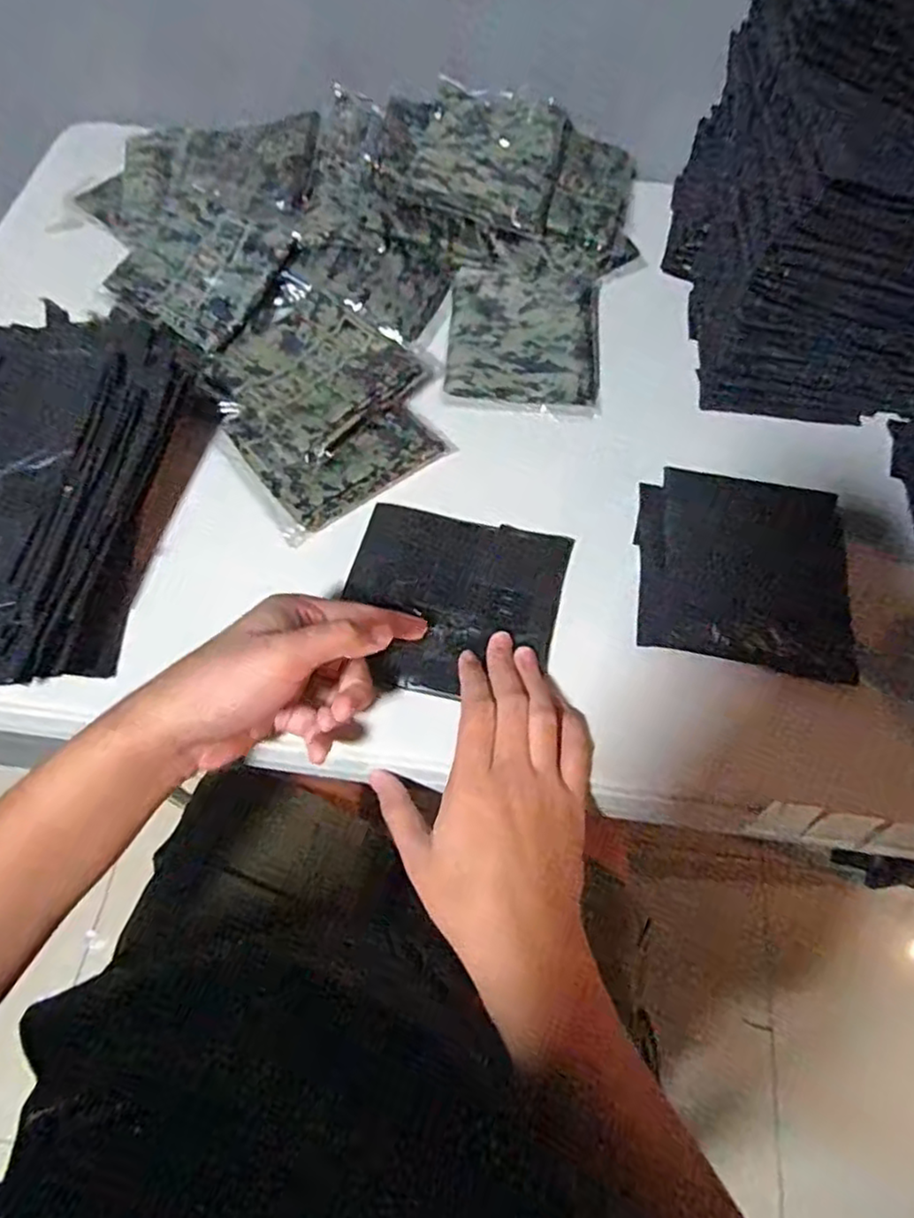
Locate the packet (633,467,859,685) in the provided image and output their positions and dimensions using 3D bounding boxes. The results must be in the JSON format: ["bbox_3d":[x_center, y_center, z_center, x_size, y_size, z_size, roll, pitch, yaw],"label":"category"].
[{"bbox_3d":[0.195,-0.028,0.466,0.139,0.028,0.140,11,64,4],"label":"packet"}]

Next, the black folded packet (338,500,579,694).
[{"bbox_3d":[-0.002,-0.006,0.456,0.141,0.016,0.130,10,64,4],"label":"black folded packet"}]

